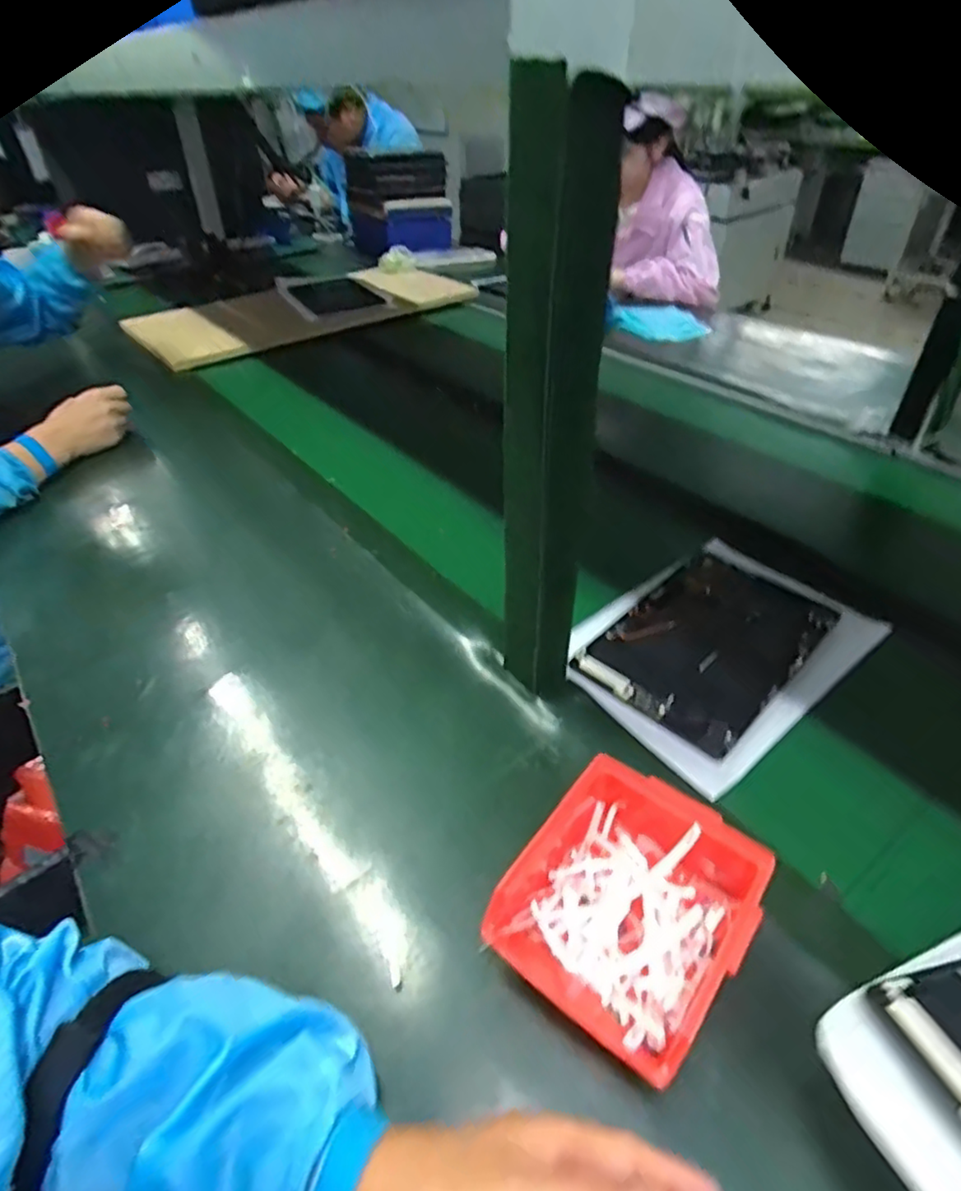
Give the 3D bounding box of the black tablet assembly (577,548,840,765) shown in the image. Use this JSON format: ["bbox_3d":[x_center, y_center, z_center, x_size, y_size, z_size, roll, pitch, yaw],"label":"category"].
[{"bbox_3d":[0.216,0.039,0.601,0.151,0.014,0.227,32,52,33],"label":"black tablet assembly"}]

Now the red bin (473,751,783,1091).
[{"bbox_3d":[0.089,0.186,0.385,0.125,0.060,0.142,29,50,30],"label":"red bin"}]

